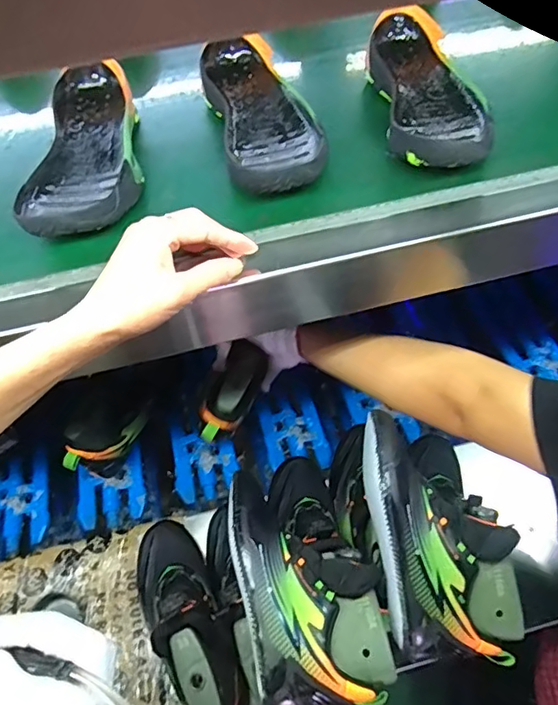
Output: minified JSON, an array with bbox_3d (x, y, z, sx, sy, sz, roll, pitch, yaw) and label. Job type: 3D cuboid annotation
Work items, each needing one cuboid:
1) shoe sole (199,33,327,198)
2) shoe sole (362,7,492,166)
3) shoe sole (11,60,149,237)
[{"bbox_3d":[-0.017,-0.229,0.507,0.088,0.048,0.233,-15,58,-5],"label":"shoe sole"},{"bbox_3d":[0.149,-0.260,0.518,0.100,0.053,0.246,-6,57,0],"label":"shoe sole"},{"bbox_3d":[-0.181,-0.192,0.490,0.102,0.049,0.242,-4,57,2],"label":"shoe sole"}]

